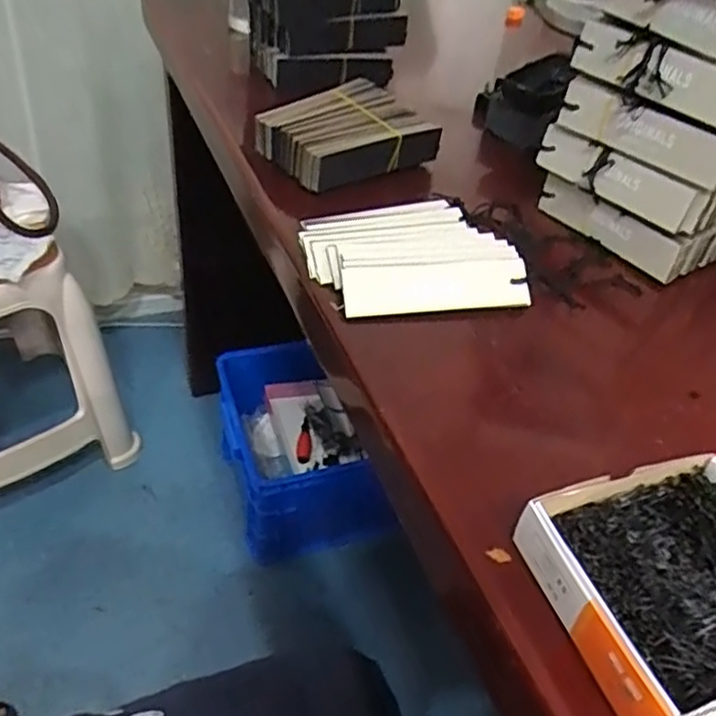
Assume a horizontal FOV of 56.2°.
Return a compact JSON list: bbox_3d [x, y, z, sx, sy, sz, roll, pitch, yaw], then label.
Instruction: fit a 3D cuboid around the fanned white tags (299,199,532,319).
[{"bbox_3d":[0.034,-0.078,0.482,0.144,0.019,0.126,-6,43,-14],"label":"fanned white tags"}]

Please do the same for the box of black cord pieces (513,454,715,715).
[{"bbox_3d":[0.138,0.099,0.291,0.117,0.032,0.101,-10,44,-18],"label":"box of black cord pieces"}]

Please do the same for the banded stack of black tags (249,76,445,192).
[{"bbox_3d":[-0.012,-0.199,0.595,0.143,0.041,0.102,-20,48,-27],"label":"banded stack of black tags"}]

